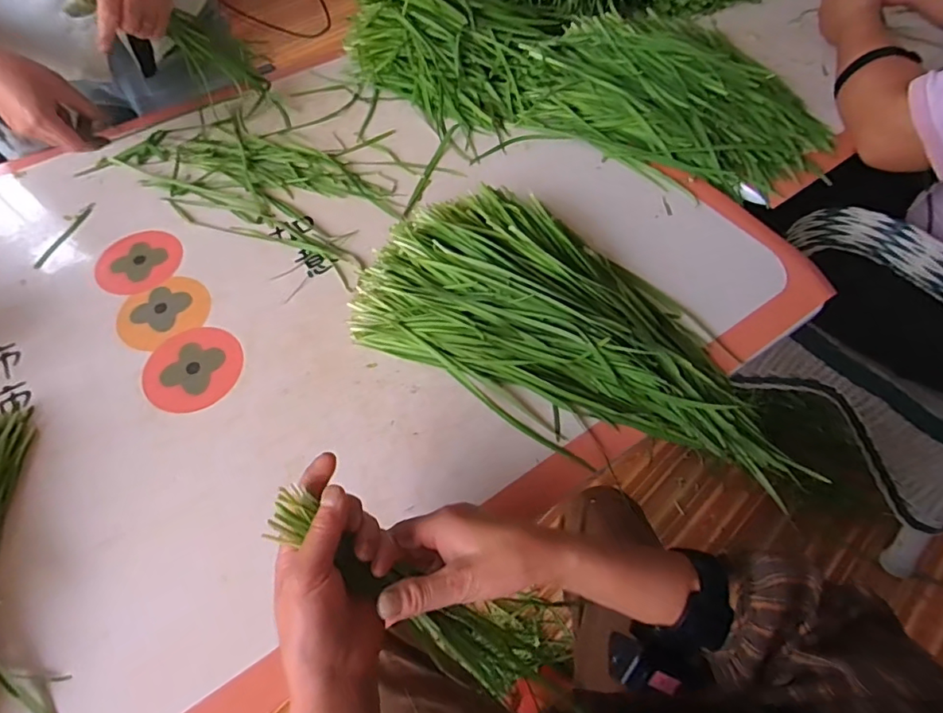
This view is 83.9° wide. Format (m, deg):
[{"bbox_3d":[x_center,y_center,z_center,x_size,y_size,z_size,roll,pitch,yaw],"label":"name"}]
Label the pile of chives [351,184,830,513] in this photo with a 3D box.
[{"bbox_3d":[0.103,-0.029,0.511,0.433,0.053,0.227,25,60,17],"label":"pile of chives"}]

